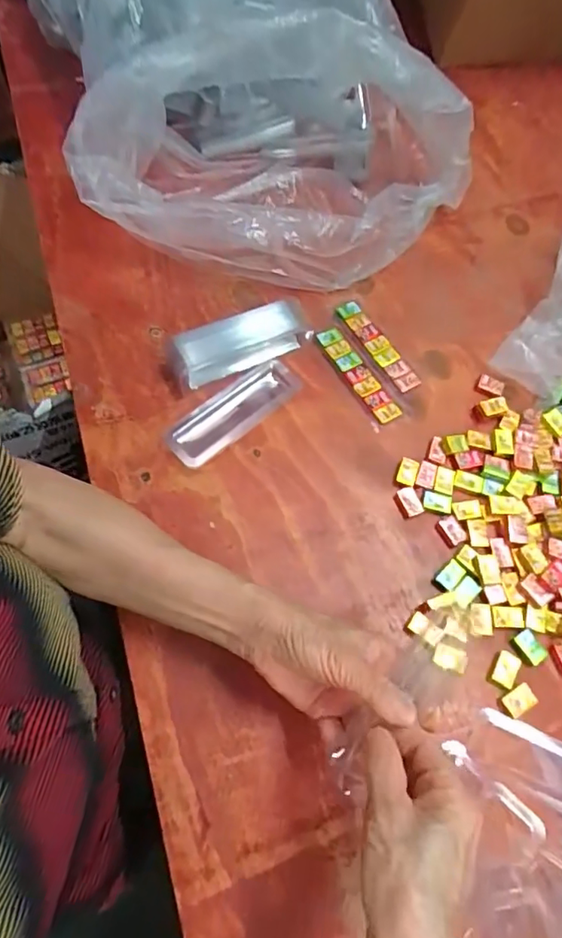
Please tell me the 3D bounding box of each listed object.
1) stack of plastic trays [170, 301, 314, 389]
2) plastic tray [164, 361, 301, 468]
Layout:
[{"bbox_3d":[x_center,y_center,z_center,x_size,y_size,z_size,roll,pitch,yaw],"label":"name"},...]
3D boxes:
[{"bbox_3d":[-0.037,-0.123,0.510,0.136,0.044,0.042,-25,69,-16],"label":"stack of plastic trays"},{"bbox_3d":[-0.043,-0.056,0.494,0.045,0.017,0.138,43,68,15],"label":"plastic tray"}]

